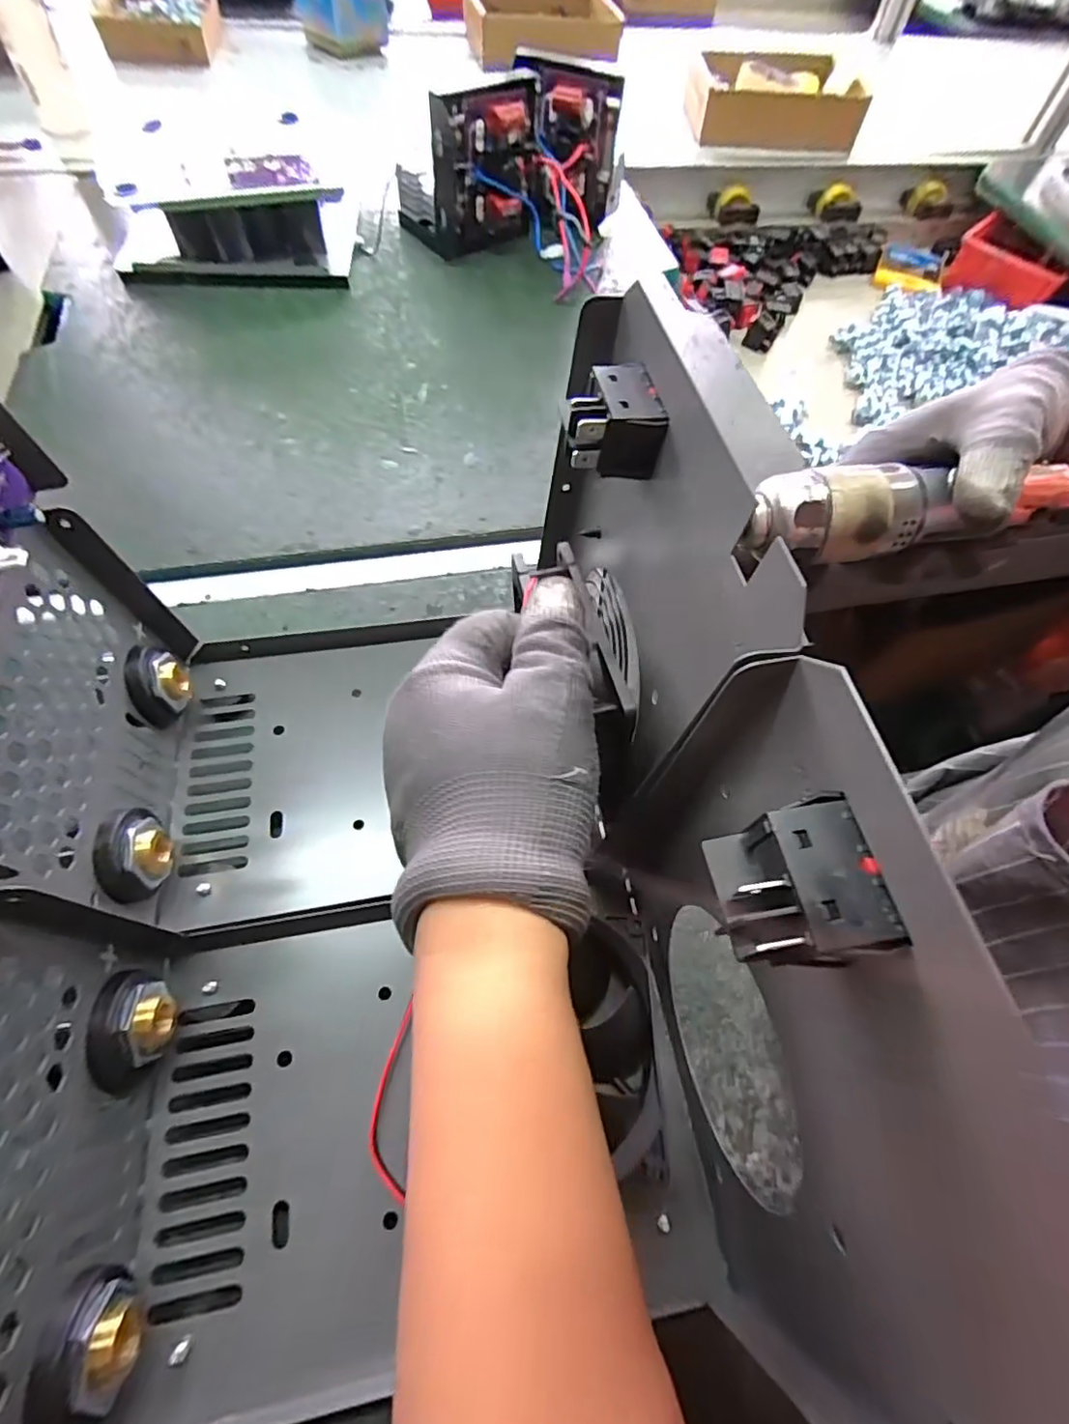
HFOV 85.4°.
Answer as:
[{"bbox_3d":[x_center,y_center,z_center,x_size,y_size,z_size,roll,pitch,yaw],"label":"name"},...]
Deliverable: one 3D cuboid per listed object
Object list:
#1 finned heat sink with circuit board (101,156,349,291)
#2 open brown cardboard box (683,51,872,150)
[{"bbox_3d":[-0.267,-0.426,0.508,0.196,0.072,0.075,-5,62,-7],"label":"finned heat sink with circuit board"},{"bbox_3d":[0.312,-0.834,0.795,0.217,0.065,0.187,2,61,-3],"label":"open brown cardboard box"}]

